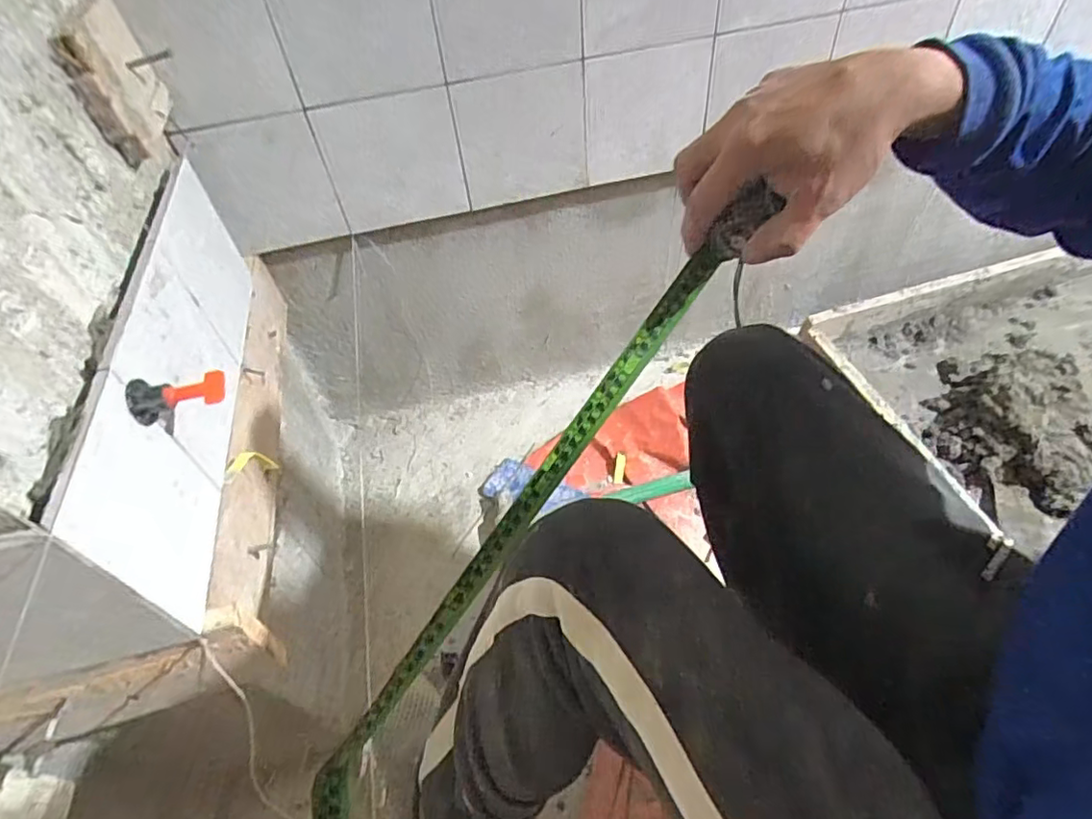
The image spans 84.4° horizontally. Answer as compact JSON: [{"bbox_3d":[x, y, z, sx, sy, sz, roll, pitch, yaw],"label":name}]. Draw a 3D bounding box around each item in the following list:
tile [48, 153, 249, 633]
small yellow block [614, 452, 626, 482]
[{"bbox_3d":[-0.304,-0.060,0.517,0.014,0.144,0.464,-13,50,-5],"label":"tile"},{"bbox_3d":[0.115,0.090,0.934,0.016,0.010,0.050,6,77,10],"label":"small yellow block"}]

